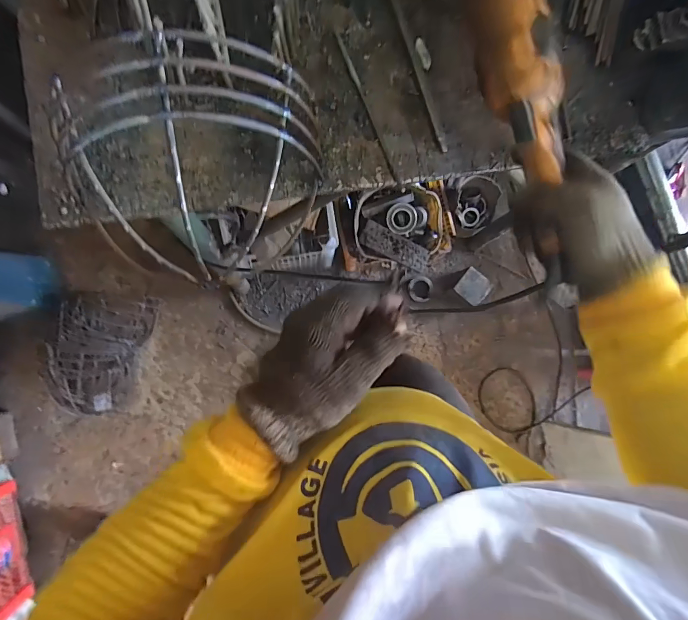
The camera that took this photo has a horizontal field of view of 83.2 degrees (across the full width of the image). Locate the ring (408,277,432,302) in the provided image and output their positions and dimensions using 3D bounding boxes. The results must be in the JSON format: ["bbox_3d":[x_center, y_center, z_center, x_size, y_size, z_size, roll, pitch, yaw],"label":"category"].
[{"bbox_3d":[0.255,-0.071,1.297,0.077,0.008,0.085,19,90,8],"label":"ring"}]

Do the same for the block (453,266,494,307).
[{"bbox_3d":[0.424,-0.074,1.261,0.100,0.016,0.097,40,95,10],"label":"block"}]

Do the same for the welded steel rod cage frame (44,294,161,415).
[{"bbox_3d":[-0.739,0.131,1.173,0.231,0.148,0.365,10,85,-4],"label":"welded steel rod cage frame"}]

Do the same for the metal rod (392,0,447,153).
[{"bbox_3d":[0.083,-0.275,0.438,0.011,0.006,0.202,-16,88,-6],"label":"metal rod"}]

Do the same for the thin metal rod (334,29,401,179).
[{"bbox_3d":[0.025,-0.229,0.433,0.007,0.004,0.183,-21,88,-6],"label":"thin metal rod"}]

